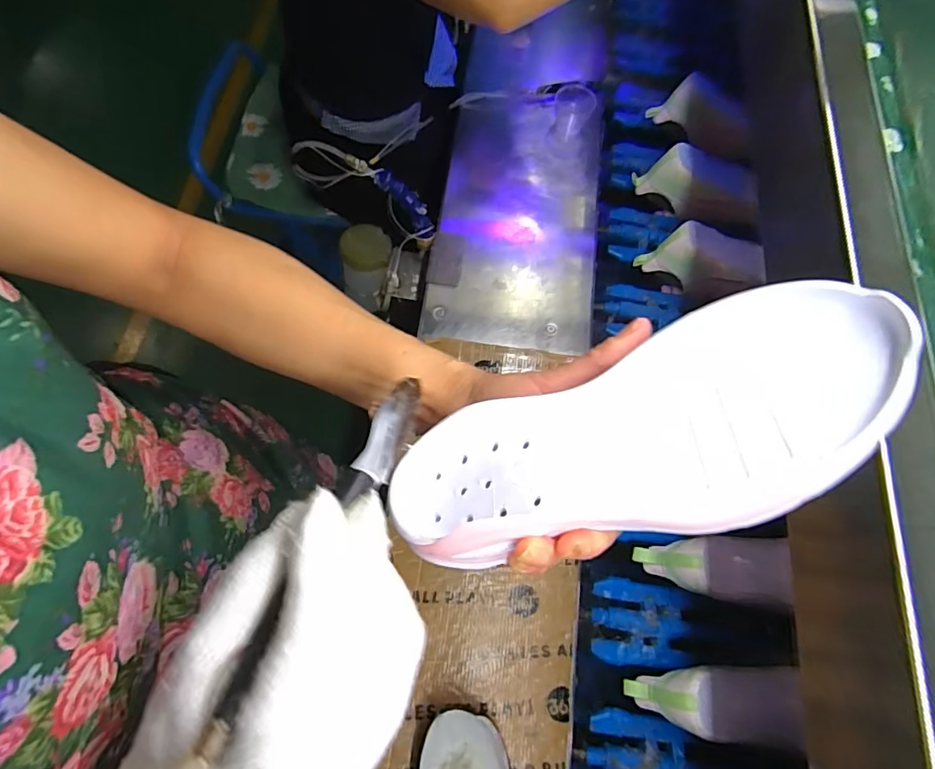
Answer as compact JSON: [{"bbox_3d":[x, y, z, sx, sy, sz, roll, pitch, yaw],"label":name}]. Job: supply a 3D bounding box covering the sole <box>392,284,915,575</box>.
[{"bbox_3d":[0.059,0.029,0.228,0.227,0.034,0.082,-22,68,25],"label":"sole"}]

